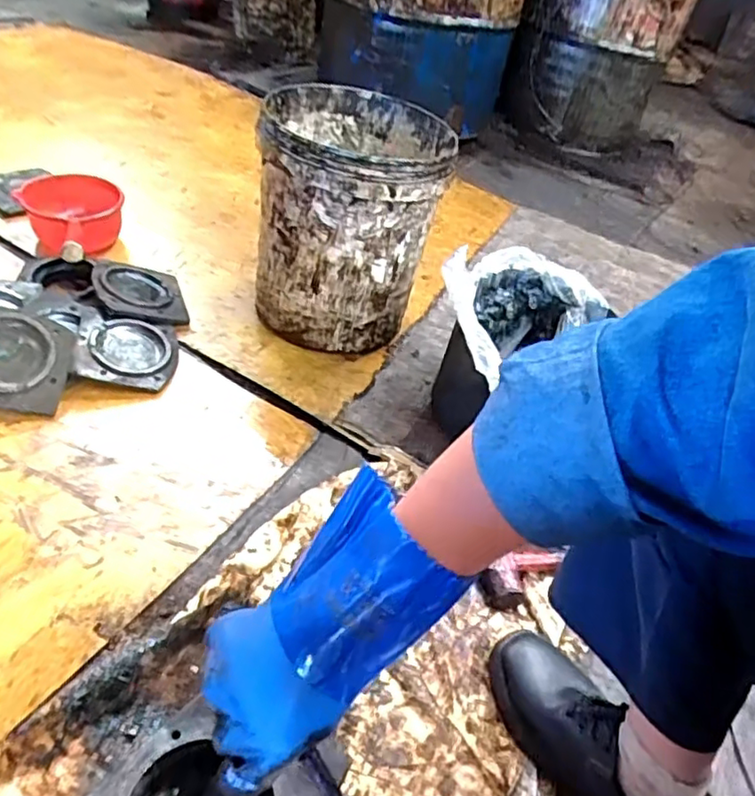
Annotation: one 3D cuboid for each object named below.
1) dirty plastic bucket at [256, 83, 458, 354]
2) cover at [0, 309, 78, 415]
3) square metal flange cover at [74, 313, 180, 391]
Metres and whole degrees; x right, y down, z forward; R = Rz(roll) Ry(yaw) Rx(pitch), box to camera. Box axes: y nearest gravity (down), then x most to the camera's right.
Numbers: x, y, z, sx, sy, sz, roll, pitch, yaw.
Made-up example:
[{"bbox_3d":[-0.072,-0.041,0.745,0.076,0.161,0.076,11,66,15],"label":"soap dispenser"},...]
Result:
[{"bbox_3d":[-0.055,-0.304,1.081,0.293,0.339,0.318,7,42,-7],"label":"dirty plastic bucket"},{"bbox_3d":[-0.545,-0.058,0.909,0.174,0.029,0.149,11,67,-15],"label":"cover"},{"bbox_3d":[-0.399,-0.076,0.995,0.148,0.021,0.139,12,50,-17],"label":"square metal flange cover"}]

